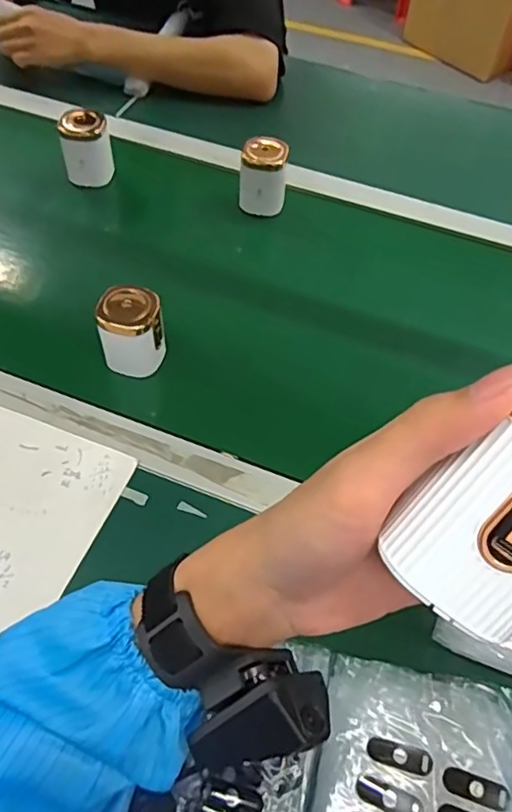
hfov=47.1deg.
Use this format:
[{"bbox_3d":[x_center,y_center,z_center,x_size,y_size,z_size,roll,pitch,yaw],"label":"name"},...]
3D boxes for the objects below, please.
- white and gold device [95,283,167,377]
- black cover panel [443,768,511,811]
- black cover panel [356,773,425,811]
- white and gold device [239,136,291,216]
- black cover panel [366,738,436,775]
[{"bbox_3d":[-0.117,-0.073,0.560,0.057,0.072,0.052,-4,55,-7],"label":"white and gold device"},{"bbox_3d":[0.137,0.239,0.364,0.040,0.006,0.014,18,56,9],"label":"black cover panel"},{"bbox_3d":[0.083,0.244,0.364,0.041,0.005,0.015,21,56,11],"label":"black cover panel"},{"bbox_3d":[0.009,-0.282,0.716,0.059,0.092,0.048,8,55,2],"label":"white and gold device"},{"bbox_3d":[0.092,0.224,0.374,0.040,0.004,0.014,13,55,5],"label":"black cover panel"}]

